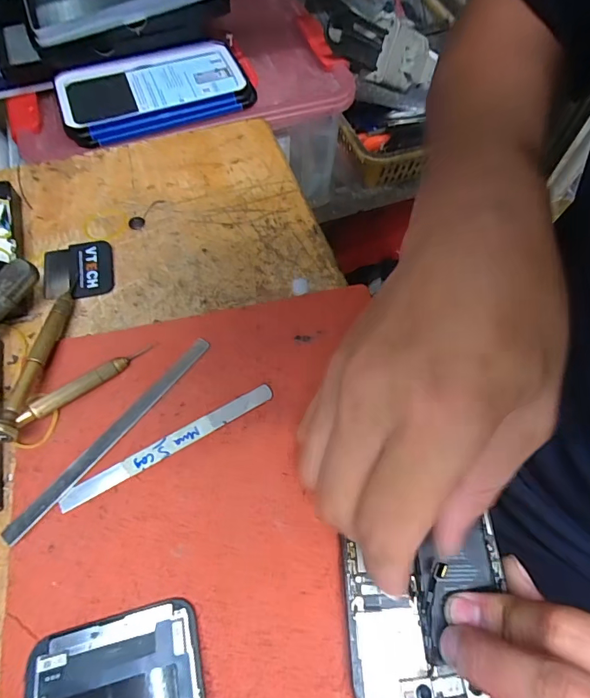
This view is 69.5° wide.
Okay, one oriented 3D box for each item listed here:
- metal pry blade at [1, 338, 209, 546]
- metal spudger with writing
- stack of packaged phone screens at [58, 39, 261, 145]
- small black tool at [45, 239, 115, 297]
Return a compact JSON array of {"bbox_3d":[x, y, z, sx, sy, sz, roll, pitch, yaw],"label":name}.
[{"bbox_3d":[-0.091,0.041,0.217,0.009,0.004,0.129,35,66,16],"label":"metal pry blade"},{"bbox_3d":[-0.062,0.047,0.215,0.112,0.004,0.009,-28,66,-15],"label":"metal spudger with writing"},{"bbox_3d":[-0.126,-0.234,0.385,0.166,0.022,0.087,-20,64,-12],"label":"stack of packaged phone screens"},{"bbox_3d":[-0.137,-0.050,0.266,0.041,0.006,0.038,-12,63,-8],"label":"small black tool"}]

